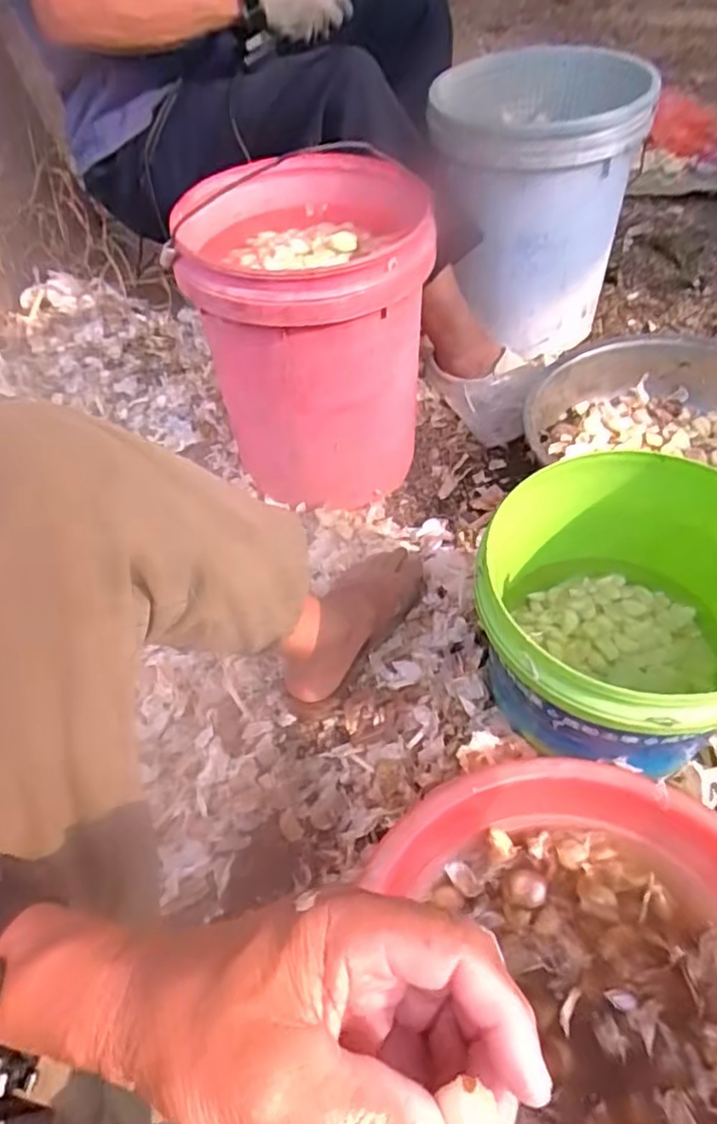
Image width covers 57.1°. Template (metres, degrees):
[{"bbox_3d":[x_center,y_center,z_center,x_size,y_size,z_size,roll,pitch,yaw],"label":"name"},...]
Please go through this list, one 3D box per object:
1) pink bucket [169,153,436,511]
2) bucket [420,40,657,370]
[{"bbox_3d":[-0.062,-0.304,0.904,0.295,0.352,0.315,-2,51,3],"label":"pink bucket"},{"bbox_3d":[0.266,-0.561,1.093,0.286,0.367,0.328,4,52,8],"label":"bucket"}]

